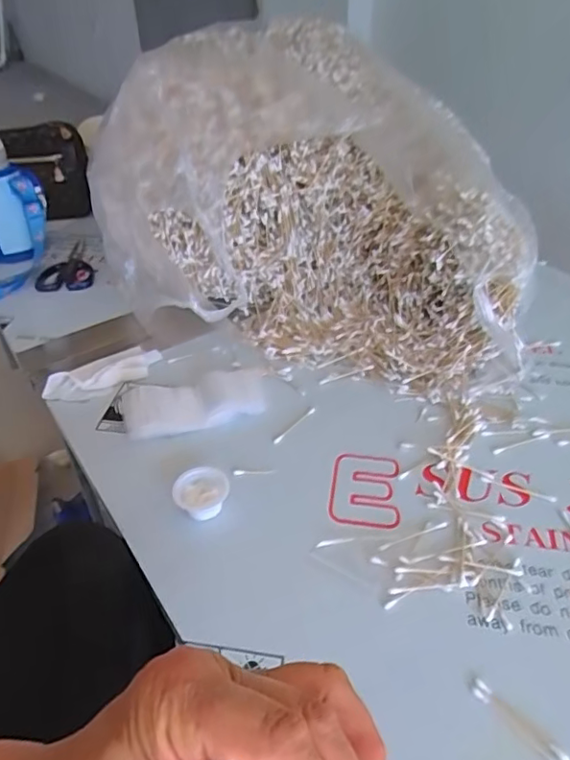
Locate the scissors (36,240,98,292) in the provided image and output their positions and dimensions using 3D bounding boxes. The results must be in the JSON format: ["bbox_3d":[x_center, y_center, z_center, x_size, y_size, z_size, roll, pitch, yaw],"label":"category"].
[{"bbox_3d":[-0.369,-0.201,0.972,0.091,0.010,0.155,-2,39,-1],"label":"scissors"}]

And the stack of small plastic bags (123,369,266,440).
[{"bbox_3d":[-0.107,0.027,0.668,0.165,0.016,0.083,-11,41,-10],"label":"stack of small plastic bags"}]

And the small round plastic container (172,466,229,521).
[{"bbox_3d":[-0.083,0.116,0.559,0.053,0.030,0.050,-1,40,1],"label":"small round plastic container"}]

